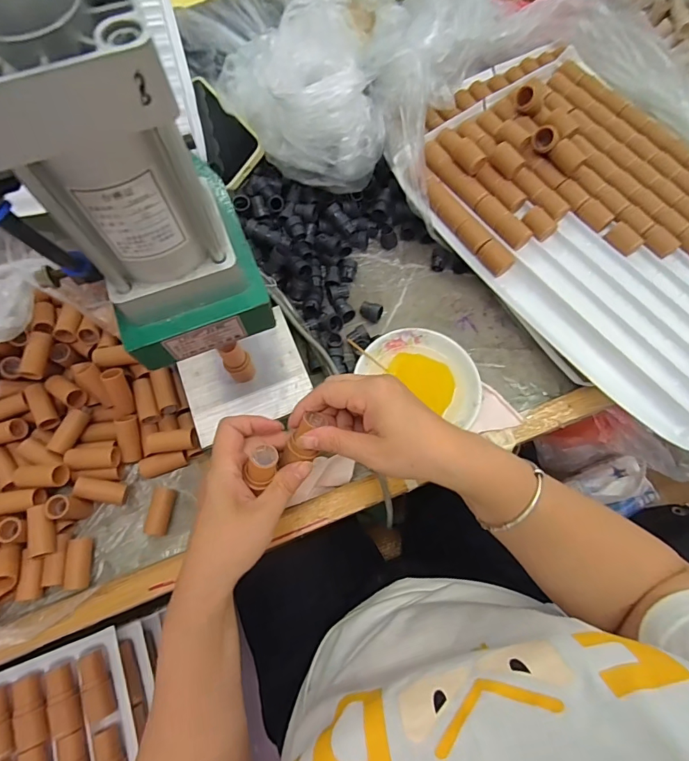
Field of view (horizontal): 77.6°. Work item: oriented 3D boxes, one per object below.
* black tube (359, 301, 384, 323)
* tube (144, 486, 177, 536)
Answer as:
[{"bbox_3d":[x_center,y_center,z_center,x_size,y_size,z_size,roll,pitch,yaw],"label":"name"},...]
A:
[{"bbox_3d":[0.032,-0.081,0.510,0.027,0.022,0.021,15,71,6],"label":"black tube"},{"bbox_3d":[-0.185,0.131,0.430,0.020,0.015,0.046,12,70,5],"label":"tube"}]

